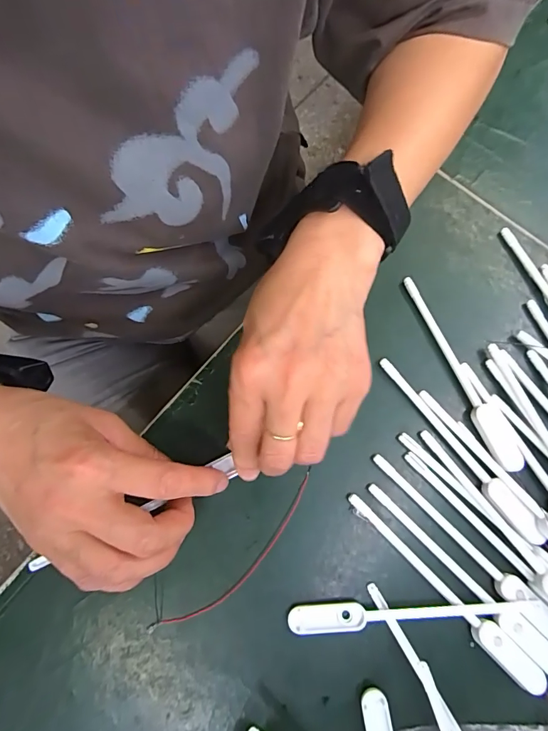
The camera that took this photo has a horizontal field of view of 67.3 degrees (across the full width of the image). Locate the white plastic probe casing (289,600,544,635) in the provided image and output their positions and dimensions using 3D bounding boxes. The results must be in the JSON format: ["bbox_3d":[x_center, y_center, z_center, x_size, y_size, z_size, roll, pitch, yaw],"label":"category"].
[{"bbox_3d":[0.082,0.146,0.245,0.144,0.005,0.016,-4,76,-3],"label":"white plastic probe casing"}]

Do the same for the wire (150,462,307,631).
[{"bbox_3d":[-0.018,0.120,0.257,0.132,0.011,0.022,-43,80,-10],"label":"wire"}]

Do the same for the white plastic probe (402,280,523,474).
[{"bbox_3d":[0.126,0.002,0.280,0.017,0.007,0.143,-22,77,-7],"label":"white plastic probe"}]

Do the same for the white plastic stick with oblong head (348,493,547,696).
[{"bbox_3d":[0.100,0.133,0.247,0.014,0.008,0.144,-43,80,-11],"label":"white plastic stick with oblong head"}]

